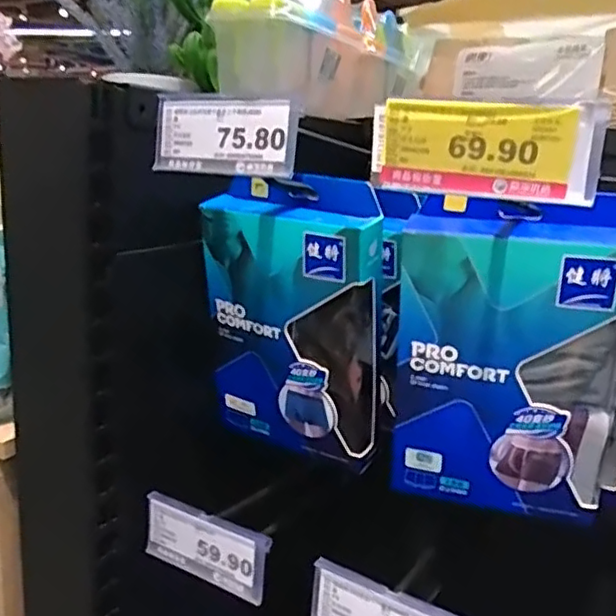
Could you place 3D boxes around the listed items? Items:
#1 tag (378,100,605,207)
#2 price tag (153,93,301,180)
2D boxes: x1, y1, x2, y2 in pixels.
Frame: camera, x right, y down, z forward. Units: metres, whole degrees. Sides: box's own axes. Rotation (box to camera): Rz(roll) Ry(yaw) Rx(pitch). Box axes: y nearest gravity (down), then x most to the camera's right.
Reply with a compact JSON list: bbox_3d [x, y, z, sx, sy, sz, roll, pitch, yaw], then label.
[{"bbox_3d":[0.081,-0.075,0.302,0.106,0.040,0.005,12,20,29],"label":"tag"},{"bbox_3d":[-0.048,-0.101,0.370,0.097,0.045,0.008,10,9,30],"label":"price tag"}]

